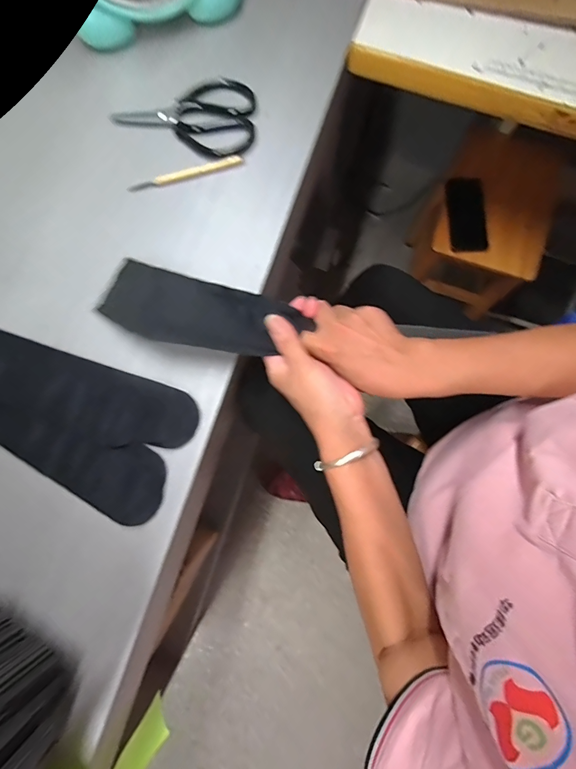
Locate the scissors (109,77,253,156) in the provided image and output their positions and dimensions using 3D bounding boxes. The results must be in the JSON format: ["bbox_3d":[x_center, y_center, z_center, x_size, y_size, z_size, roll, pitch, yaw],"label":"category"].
[{"bbox_3d":[-0.134,-0.343,0.477,0.181,0.020,0.095,0,80,1],"label":"scissors"}]

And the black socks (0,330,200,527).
[{"bbox_3d":[-0.325,0.001,0.416,0.435,0.020,0.142,23,81,5],"label":"black socks"}]

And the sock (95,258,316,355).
[{"bbox_3d":[-0.104,-0.081,0.387,0.239,0.056,0.080,13,80,12],"label":"sock"}]

